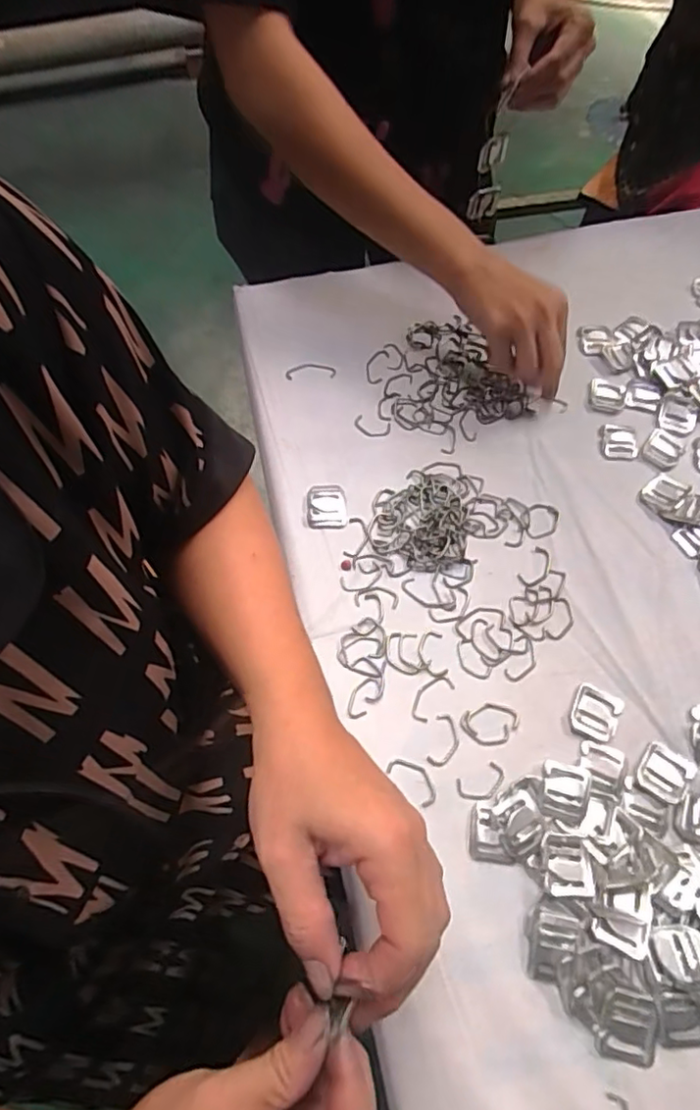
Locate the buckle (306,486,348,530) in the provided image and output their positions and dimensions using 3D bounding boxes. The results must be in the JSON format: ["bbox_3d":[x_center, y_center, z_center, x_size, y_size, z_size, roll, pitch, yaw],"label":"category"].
[{"bbox_3d":[-0.018,-0.039,0.475,0.032,0.004,0.039,1,63,0],"label":"buckle"}]

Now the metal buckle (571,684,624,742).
[{"bbox_3d":[0.168,0.108,0.404,0.030,0.004,0.034,25,66,12],"label":"metal buckle"}]

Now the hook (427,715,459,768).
[{"bbox_3d":[0.064,0.125,0.397,0.018,0.004,0.034,15,64,8],"label":"hook"}]

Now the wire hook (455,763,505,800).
[{"bbox_3d":[0.086,0.150,0.384,0.033,0.004,0.020,-21,53,-13],"label":"wire hook"}]

